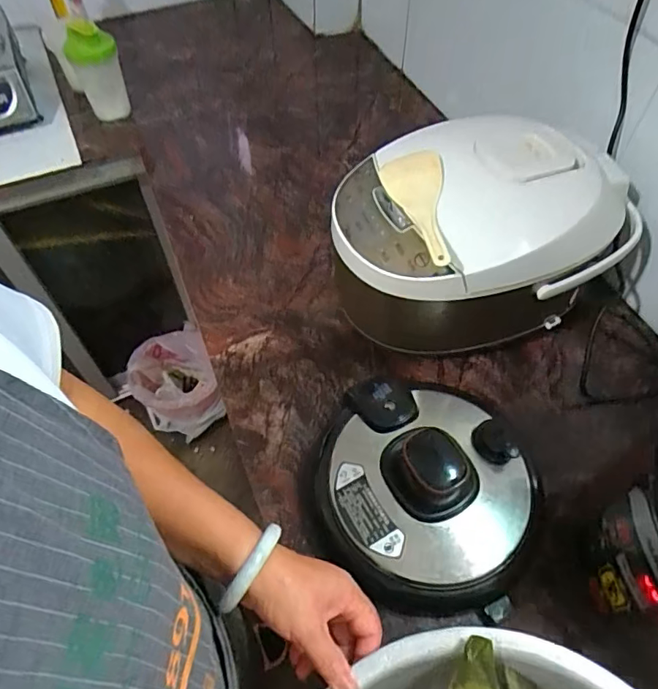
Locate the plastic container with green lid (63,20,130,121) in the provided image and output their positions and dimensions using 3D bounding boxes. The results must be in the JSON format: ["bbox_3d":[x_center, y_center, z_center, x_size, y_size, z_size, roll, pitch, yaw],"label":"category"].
[{"bbox_3d":[-0.448,-0.524,1.005,0.087,0.180,0.072,-19,56,-13],"label":"plastic container with green lid"}]

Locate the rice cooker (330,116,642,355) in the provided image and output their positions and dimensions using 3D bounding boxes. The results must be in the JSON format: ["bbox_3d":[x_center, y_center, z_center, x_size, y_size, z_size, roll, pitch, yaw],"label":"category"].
[{"bbox_3d":[0.183,-0.124,0.662,0.342,0.237,0.229,-3,54,-1],"label":"rice cooker"}]

